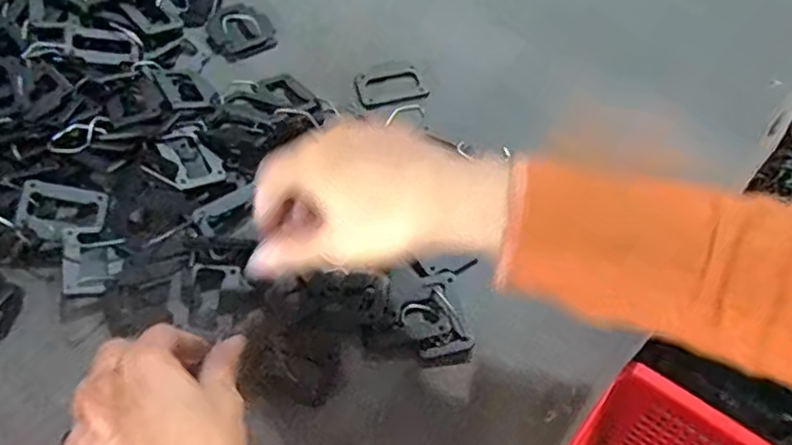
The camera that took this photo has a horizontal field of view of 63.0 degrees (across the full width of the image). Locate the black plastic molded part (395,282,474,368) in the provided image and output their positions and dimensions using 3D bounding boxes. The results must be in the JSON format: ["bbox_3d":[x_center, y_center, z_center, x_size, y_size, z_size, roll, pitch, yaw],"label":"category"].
[{"bbox_3d":[0.023,0.063,0.376,0.032,0.012,0.045,-26,61,-16],"label":"black plastic molded part"}]

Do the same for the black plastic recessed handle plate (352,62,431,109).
[{"bbox_3d":[-0.005,-0.103,0.488,0.050,0.006,0.039,-13,58,-8],"label":"black plastic recessed handle plate"}]

